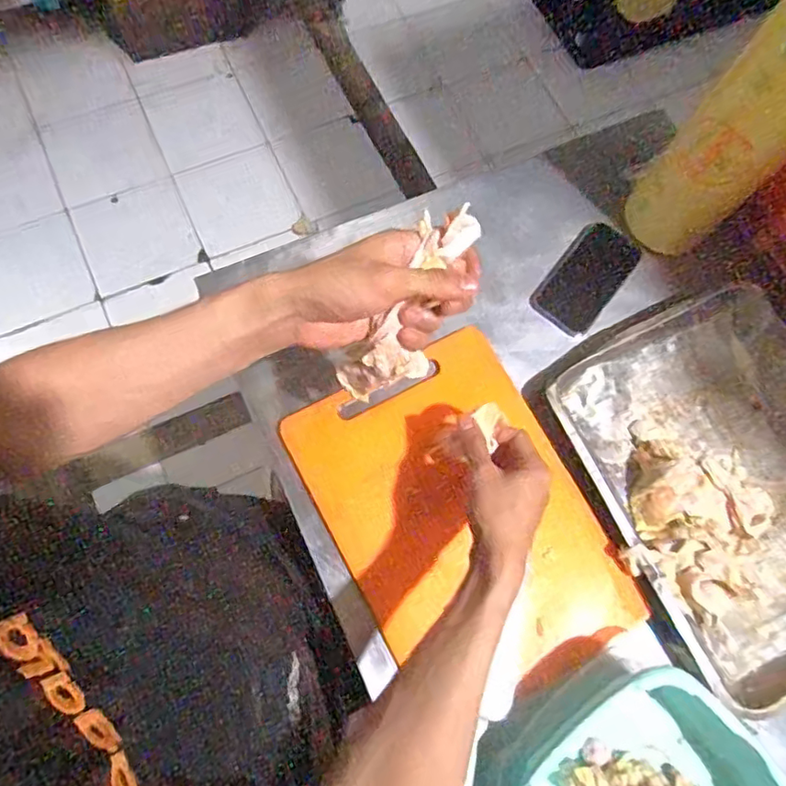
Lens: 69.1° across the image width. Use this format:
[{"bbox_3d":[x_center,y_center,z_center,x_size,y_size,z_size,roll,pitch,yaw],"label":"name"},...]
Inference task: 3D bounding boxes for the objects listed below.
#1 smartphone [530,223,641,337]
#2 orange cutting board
[{"bbox_3d":[0.234,-0.141,0.691,0.077,0.008,0.149,38,75,8],"label":"smartphone"},{"bbox_3d":[0.069,0.127,0.589,0.250,0.028,0.344,-27,78,-9],"label":"orange cutting board"}]

